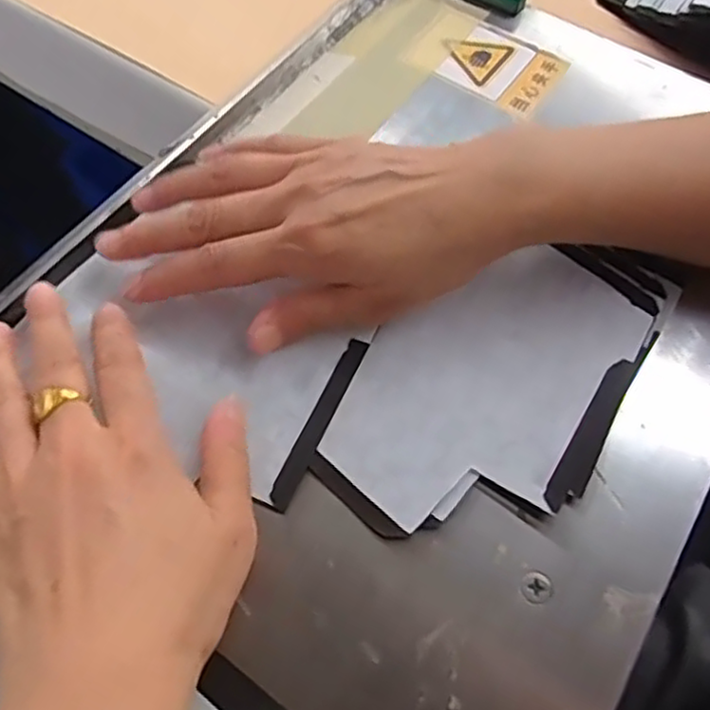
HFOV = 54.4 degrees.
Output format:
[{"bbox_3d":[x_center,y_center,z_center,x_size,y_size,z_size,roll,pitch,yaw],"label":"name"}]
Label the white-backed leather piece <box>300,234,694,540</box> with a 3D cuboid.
[{"bbox_3d":[0.065,0.007,0.303,0.101,0.005,0.172,30,64,14],"label":"white-backed leather piece"}]

